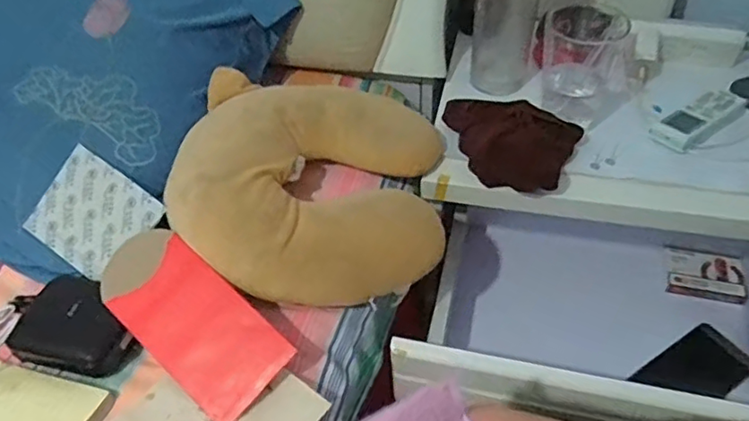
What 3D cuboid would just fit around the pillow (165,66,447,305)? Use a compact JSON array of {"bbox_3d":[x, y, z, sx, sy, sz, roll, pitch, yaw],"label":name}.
[{"bbox_3d":[-0.063,-0.032,0.618,0.262,0.083,0.270,3,46,5],"label":"pillow"}]

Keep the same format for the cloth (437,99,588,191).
[{"bbox_3d":[0.143,-0.079,0.653,0.157,0.054,0.105,11,47,13],"label":"cloth"}]

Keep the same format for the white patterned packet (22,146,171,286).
[{"bbox_3d":[-0.274,0.006,0.582,0.129,0.007,0.100,32,87,19],"label":"white patterned packet"}]

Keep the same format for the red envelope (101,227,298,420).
[{"bbox_3d":[-0.162,0.092,0.525,0.184,0.010,0.086,40,73,15],"label":"red envelope"}]

